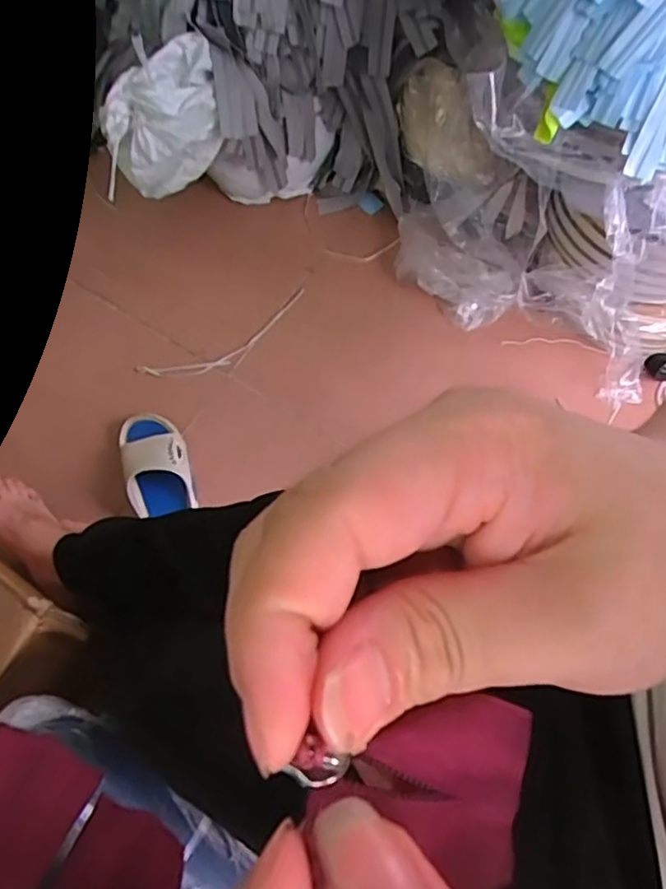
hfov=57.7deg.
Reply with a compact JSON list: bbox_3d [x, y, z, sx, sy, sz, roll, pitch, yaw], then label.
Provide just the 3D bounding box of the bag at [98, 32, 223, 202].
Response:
[{"bbox_3d":[-0.281,-0.517,0.988,0.208,0.189,0.104,-15,70,-4],"label":"bag"}]

